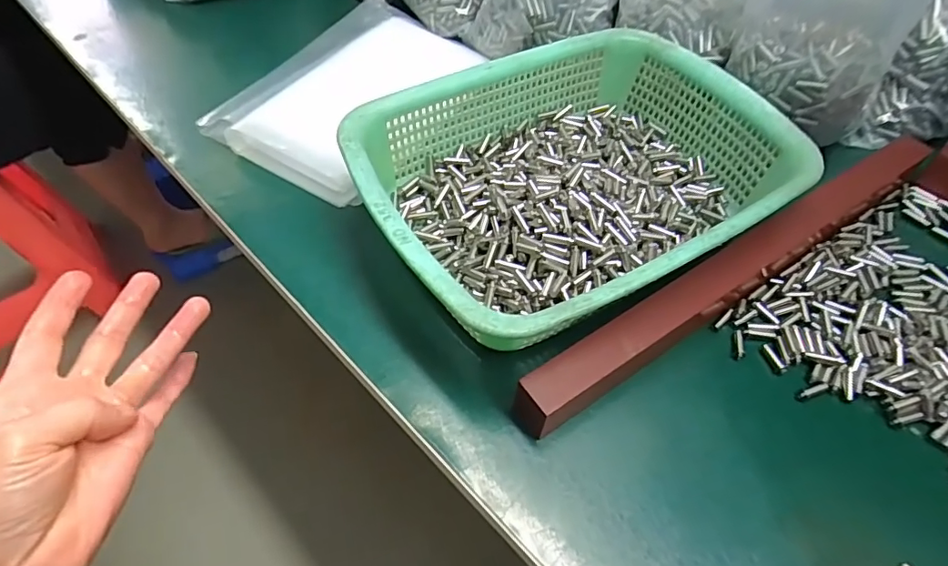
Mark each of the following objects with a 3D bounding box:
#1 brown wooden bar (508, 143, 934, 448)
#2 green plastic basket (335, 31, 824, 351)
[{"bbox_3d":[0.194,-0.014,0.364,0.392,0.039,0.025,-29,60,-19],"label":"brown wooden bar"},{"bbox_3d":[0.073,-0.075,0.380,0.288,0.074,0.218,-26,59,-17],"label":"green plastic basket"}]

